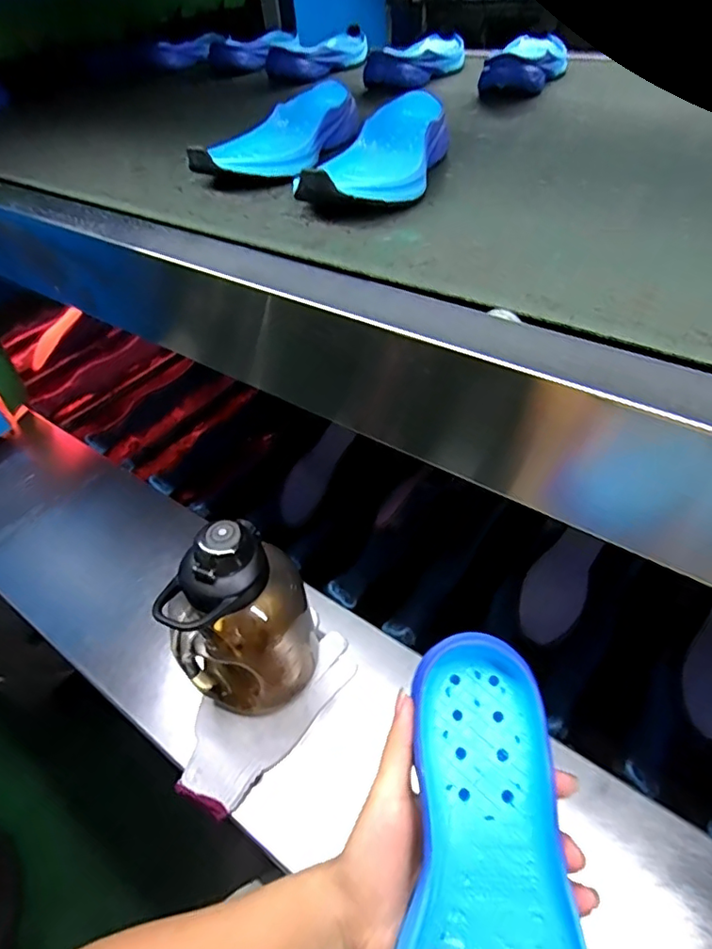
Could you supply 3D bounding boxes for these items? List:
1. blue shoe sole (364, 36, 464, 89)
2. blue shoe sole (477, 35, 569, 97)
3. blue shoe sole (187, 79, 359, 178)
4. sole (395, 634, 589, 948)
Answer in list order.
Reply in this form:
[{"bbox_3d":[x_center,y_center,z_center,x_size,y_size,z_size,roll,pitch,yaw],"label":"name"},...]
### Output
[{"bbox_3d":[0.093,-0.601,0.780,0.084,0.044,0.220,25,53,27],"label":"blue shoe sole"},{"bbox_3d":[0.232,-0.551,0.718,0.084,0.043,0.228,15,49,19],"label":"blue shoe sole"},{"bbox_3d":[-0.073,-0.347,0.549,0.083,0.048,0.224,17,50,21],"label":"blue shoe sole"},{"bbox_3d":[0.066,0.201,0.258,0.085,0.021,0.234,3,57,9],"label":"sole"}]

